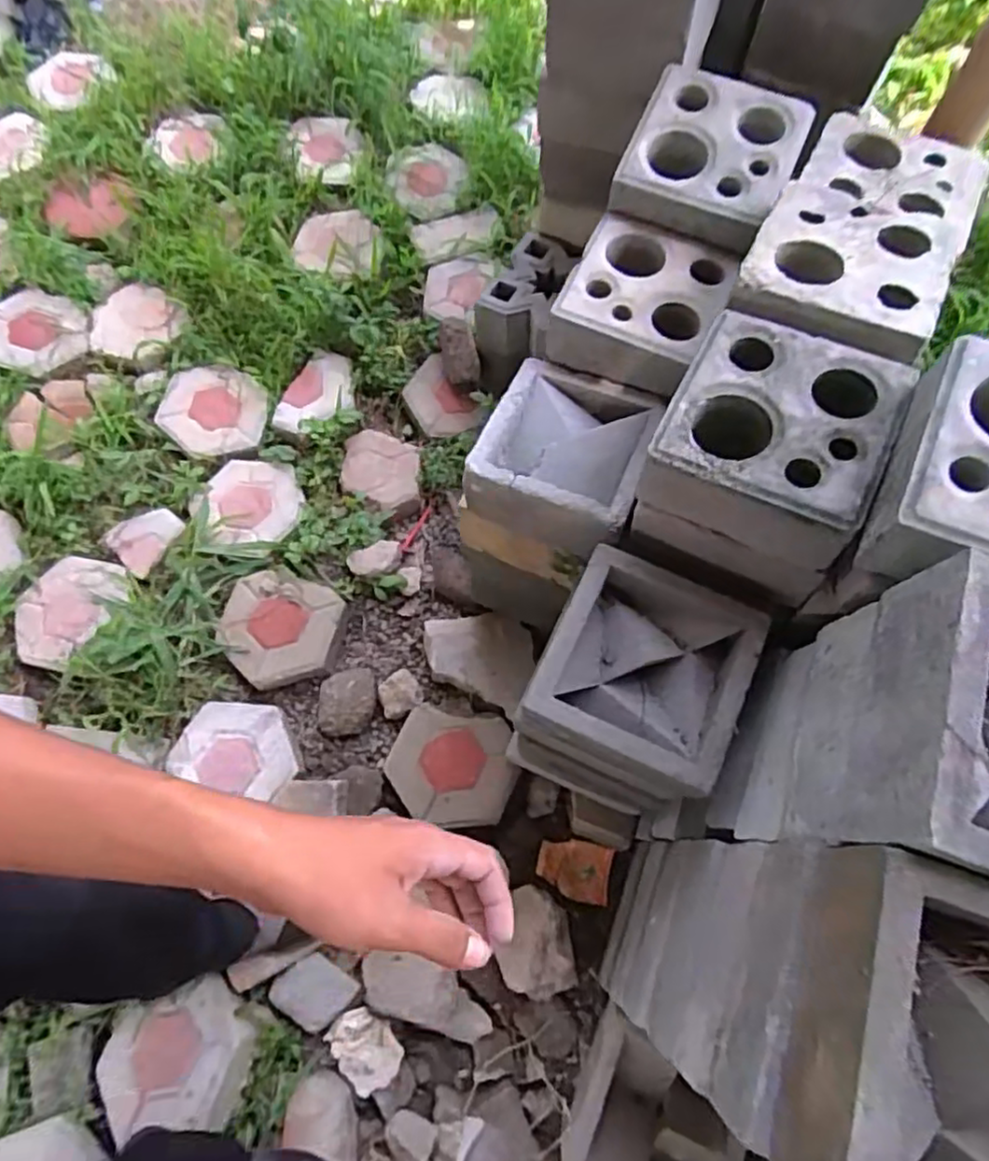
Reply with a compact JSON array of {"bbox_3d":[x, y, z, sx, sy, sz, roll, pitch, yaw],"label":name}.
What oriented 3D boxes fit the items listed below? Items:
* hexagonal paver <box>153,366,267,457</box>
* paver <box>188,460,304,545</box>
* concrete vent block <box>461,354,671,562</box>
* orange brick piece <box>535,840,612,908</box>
[{"bbox_3d":[-0.546,-0.329,1.326,0.199,0.030,0.180,3,84,-3],"label":"hexagonal paver"},{"bbox_3d":[-0.451,-0.148,1.262,0.197,0.041,0.183,25,72,10],"label":"paver"},{"bbox_3d":[0.090,-0.158,0.861,0.204,0.097,0.207,26,72,9],"label":"concrete vent block"},{"bbox_3d":[0.121,0.453,1.050,0.121,0.030,0.099,8,100,-8],"label":"orange brick piece"}]

